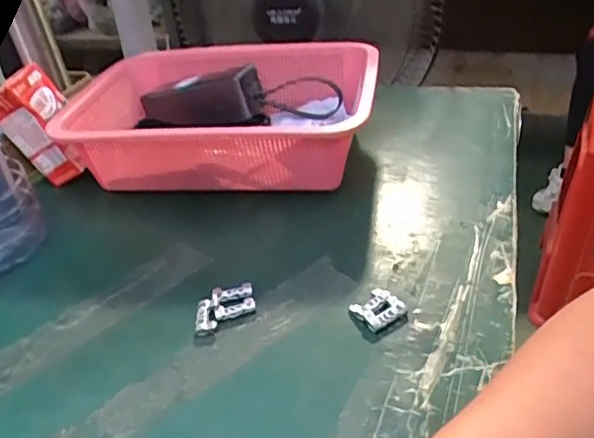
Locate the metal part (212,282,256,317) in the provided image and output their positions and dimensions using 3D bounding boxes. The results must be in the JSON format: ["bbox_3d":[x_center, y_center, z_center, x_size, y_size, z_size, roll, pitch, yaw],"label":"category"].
[{"bbox_3d":[-0.047,0.060,0.431,0.030,0.005,0.032,-10,34,-4],"label":"metal part"}]

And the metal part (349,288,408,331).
[{"bbox_3d":[0.057,0.063,0.407,0.030,0.008,0.030,-27,39,-27],"label":"metal part"}]

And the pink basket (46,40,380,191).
[{"bbox_3d":[-0.063,-0.104,0.601,0.284,0.091,0.215,1,35,12],"label":"pink basket"}]

